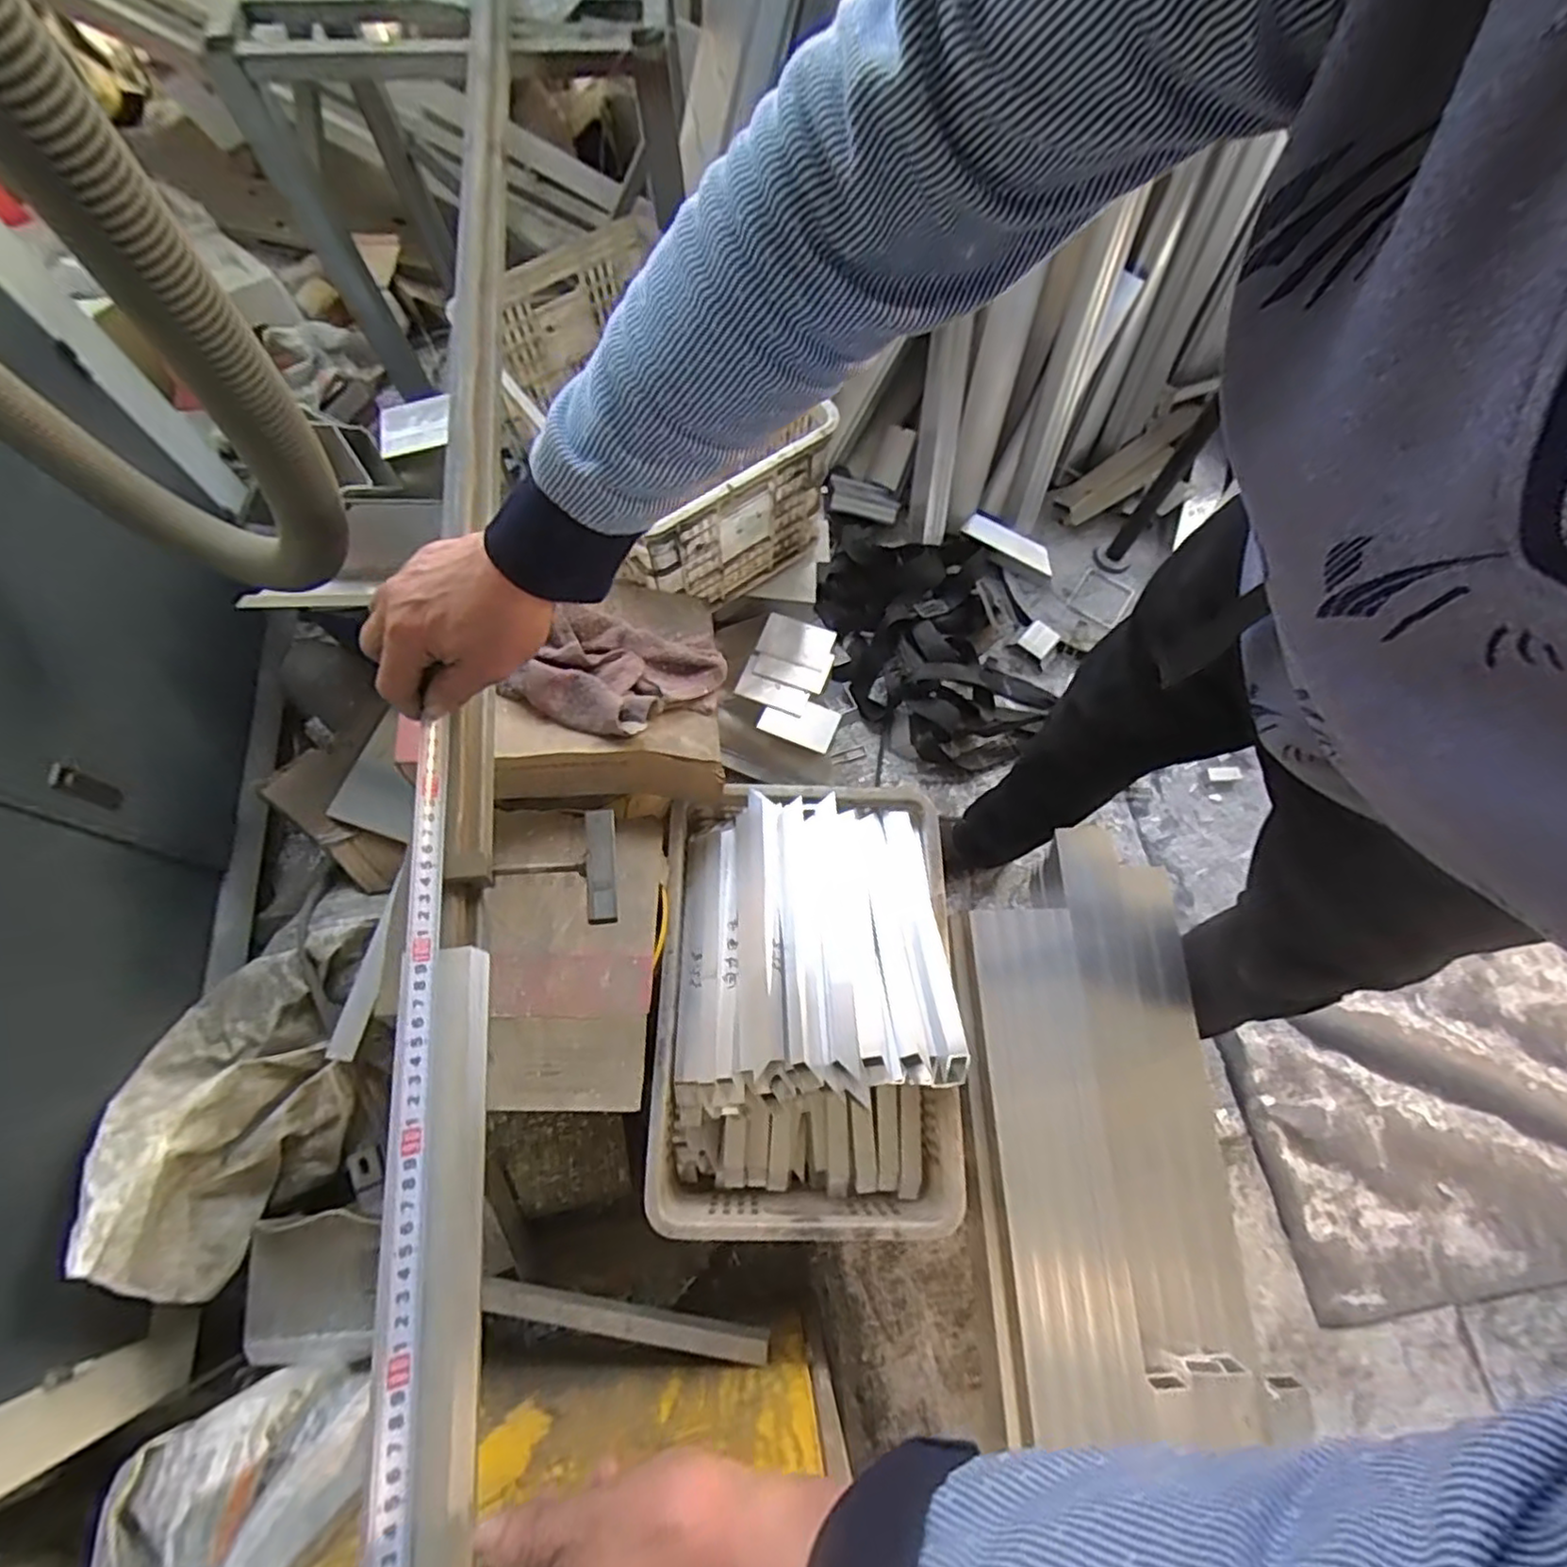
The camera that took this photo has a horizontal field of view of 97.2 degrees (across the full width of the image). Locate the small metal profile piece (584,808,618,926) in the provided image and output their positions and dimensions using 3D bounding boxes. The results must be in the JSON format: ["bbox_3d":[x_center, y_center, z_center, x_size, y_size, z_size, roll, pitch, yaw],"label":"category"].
[{"bbox_3d":[-0.121,0.055,0.460,0.019,0.011,0.079,-7,70,-5],"label":"small metal profile piece"}]

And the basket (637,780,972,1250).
[{"bbox_3d":[0.027,0.263,0.872,0.352,0.184,0.512,1,69,-2],"label":"basket"}]

